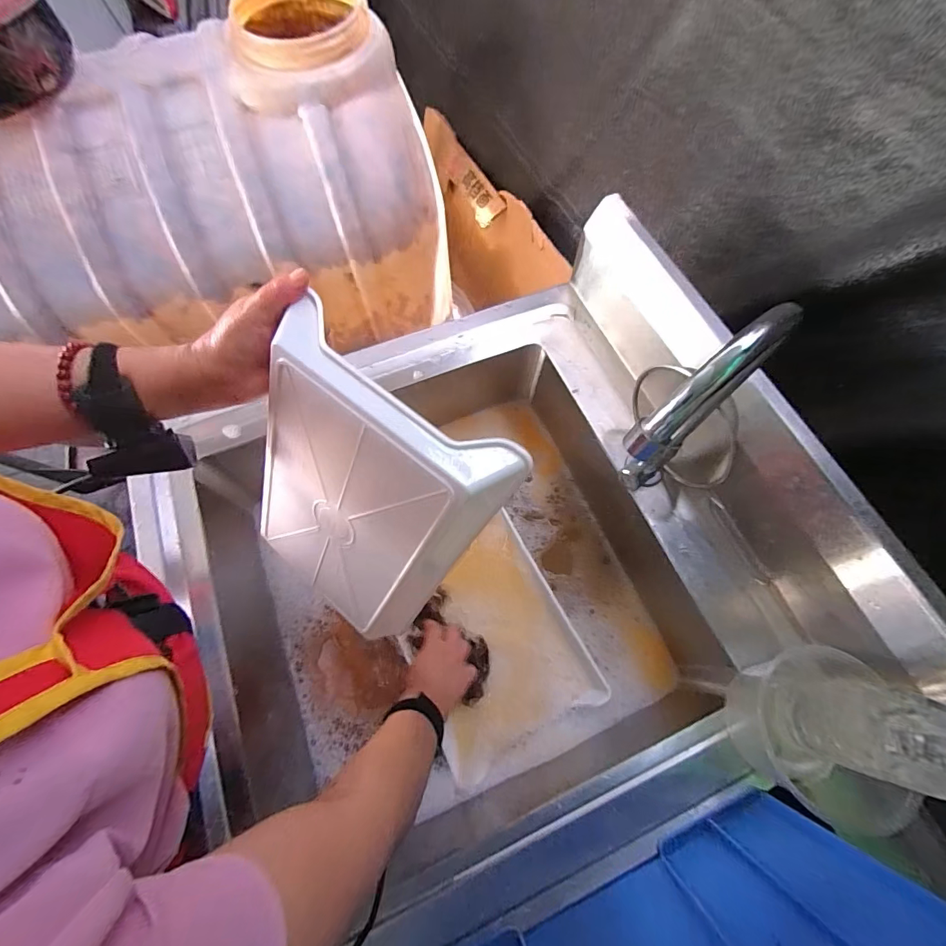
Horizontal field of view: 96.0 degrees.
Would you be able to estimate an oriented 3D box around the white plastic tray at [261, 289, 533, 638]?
[{"bbox_3d":[-0.116,0.036,0.413,0.215,0.313,0.047,36,43,3],"label":"white plastic tray"}]

